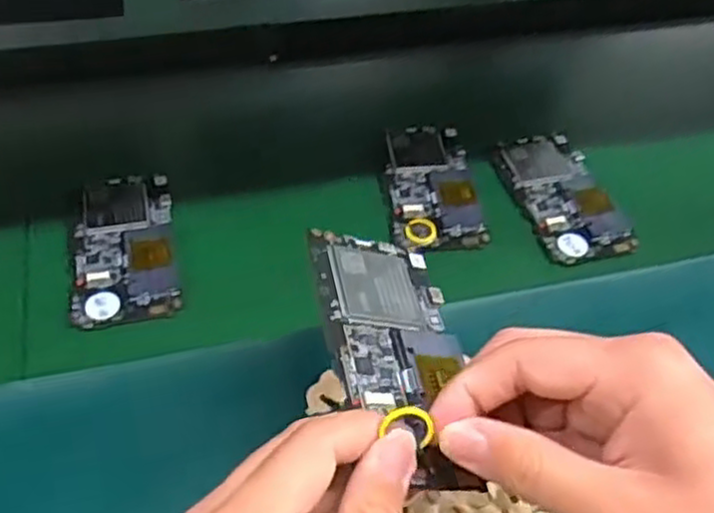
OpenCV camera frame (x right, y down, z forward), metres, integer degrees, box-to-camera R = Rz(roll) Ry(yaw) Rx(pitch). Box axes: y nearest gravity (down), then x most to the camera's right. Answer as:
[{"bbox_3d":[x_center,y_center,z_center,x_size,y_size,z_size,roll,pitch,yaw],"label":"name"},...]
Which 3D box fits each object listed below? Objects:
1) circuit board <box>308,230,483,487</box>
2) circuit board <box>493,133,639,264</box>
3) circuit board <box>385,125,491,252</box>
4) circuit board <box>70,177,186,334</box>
[{"bbox_3d":[0.017,0.038,0.315,0.064,0.009,0.123,10,47,-27],"label":"circuit board"},{"bbox_3d":[0.146,-0.048,0.529,0.064,0.012,0.126,-10,48,-10],"label":"circuit board"},{"bbox_3d":[0.053,-0.053,0.528,0.062,0.010,0.120,-4,47,-5],"label":"circuit board"},{"bbox_3d":[-0.150,-0.010,0.475,0.063,0.004,0.123,-8,48,-9],"label":"circuit board"}]

